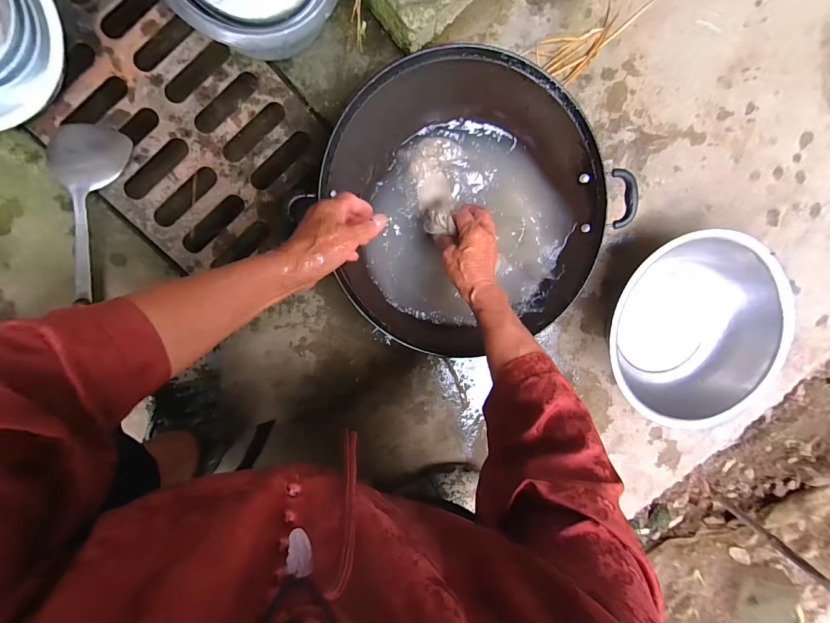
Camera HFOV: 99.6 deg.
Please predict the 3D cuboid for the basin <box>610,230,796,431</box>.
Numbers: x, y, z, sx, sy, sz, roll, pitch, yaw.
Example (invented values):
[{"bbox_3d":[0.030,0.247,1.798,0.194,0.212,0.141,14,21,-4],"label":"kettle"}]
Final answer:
[{"bbox_3d":[0.468,0.039,0.606,0.331,0.088,0.331,-1,98,-7],"label":"basin"}]

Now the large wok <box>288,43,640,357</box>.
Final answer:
[{"bbox_3d":[0.073,-0.136,0.492,0.378,0.105,0.378,-1,98,-7],"label":"large wok"}]

